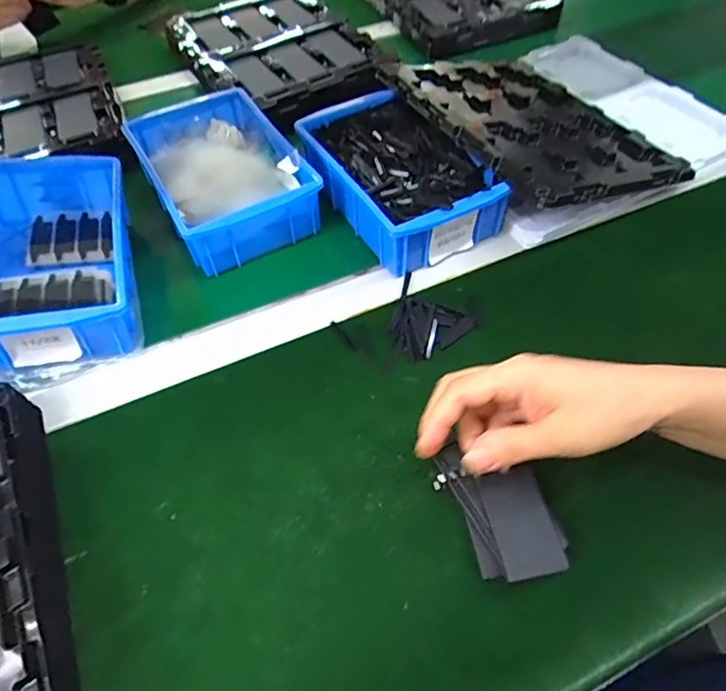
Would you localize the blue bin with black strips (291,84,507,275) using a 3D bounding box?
[{"bbox_3d":[0.033,-0.168,0.505,0.127,0.062,0.208,-26,58,-15],"label":"blue bin with black strips"}]

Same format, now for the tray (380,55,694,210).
[{"bbox_3d":[0.169,-0.238,0.542,0.217,0.019,0.275,-17,54,-23],"label":"tray"}]

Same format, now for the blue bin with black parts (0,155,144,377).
[{"bbox_3d":[-0.267,-0.076,0.439,0.130,0.076,0.196,-14,56,-8],"label":"blue bin with black parts"}]

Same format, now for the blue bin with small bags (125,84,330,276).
[{"bbox_3d":[-0.145,-0.177,0.512,0.131,0.052,0.204,-26,61,-18],"label":"blue bin with small bags"}]

